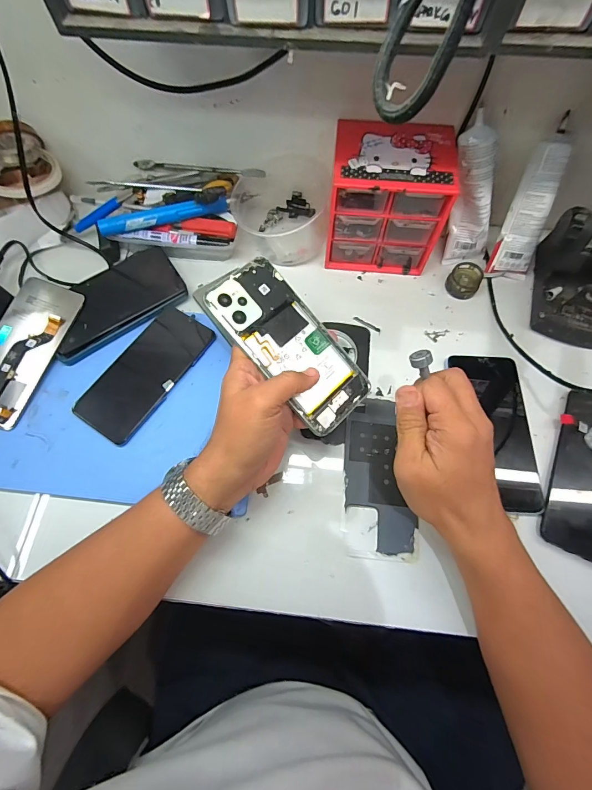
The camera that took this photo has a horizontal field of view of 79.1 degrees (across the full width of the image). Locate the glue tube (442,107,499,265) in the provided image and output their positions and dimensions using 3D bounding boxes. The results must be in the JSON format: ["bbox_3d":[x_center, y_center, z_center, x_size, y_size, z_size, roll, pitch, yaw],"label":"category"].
[{"bbox_3d":[0.199,-0.226,0.410,0.044,0.152,0.041,-33,49,-12],"label":"glue tube"}]

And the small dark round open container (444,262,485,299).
[{"bbox_3d":[0.208,-0.141,0.443,0.037,0.018,0.043,28,71,9],"label":"small dark round open container"}]

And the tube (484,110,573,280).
[{"bbox_3d":[0.267,-0.211,0.406,0.047,0.157,0.025,5,34,1],"label":"tube"}]

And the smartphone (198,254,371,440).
[{"bbox_3d":[-0.005,-0.047,0.325,0.076,0.004,0.166,-42,94,-21],"label":"smartphone"}]

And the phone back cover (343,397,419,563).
[{"bbox_3d":[0.083,0.079,0.361,0.069,0.005,0.157,3,69,1],"label":"phone back cover"}]

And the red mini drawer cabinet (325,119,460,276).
[{"bbox_3d":[0.103,-0.226,0.422,0.123,0.118,0.103,6,69,1],"label":"red mini drawer cabinet"}]

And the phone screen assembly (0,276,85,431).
[{"bbox_3d":[-0.298,-0.049,0.386,0.073,0.010,0.161,18,77,2],"label":"phone screen assembly"}]

